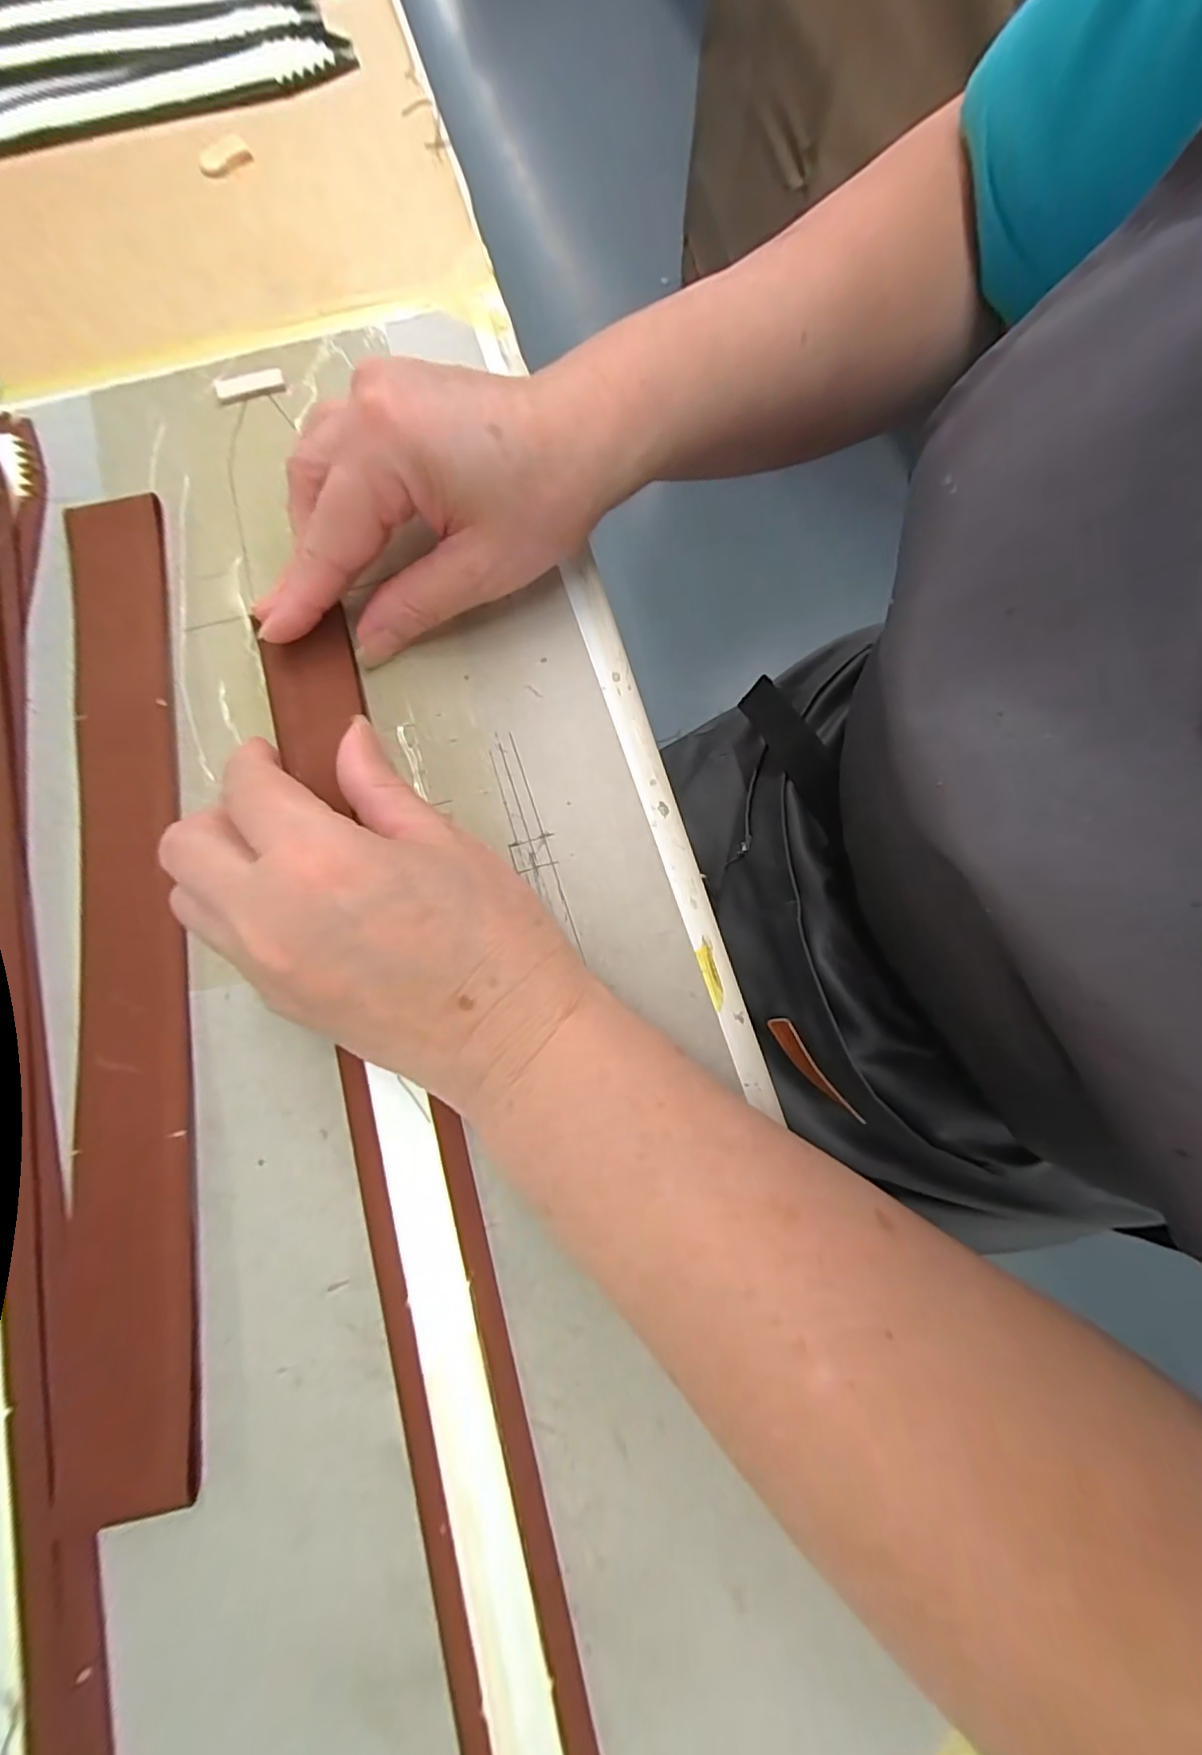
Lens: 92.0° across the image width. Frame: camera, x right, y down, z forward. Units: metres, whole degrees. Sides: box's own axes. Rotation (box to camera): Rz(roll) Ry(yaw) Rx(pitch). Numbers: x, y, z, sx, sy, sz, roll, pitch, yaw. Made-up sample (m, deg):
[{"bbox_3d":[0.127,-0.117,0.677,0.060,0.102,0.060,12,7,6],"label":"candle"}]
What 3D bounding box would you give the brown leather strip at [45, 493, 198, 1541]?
[{"bbox_3d":[-0.171,0.014,0.207,0.038,0.007,0.352,-10,77,-2],"label":"brown leather strip"}]

